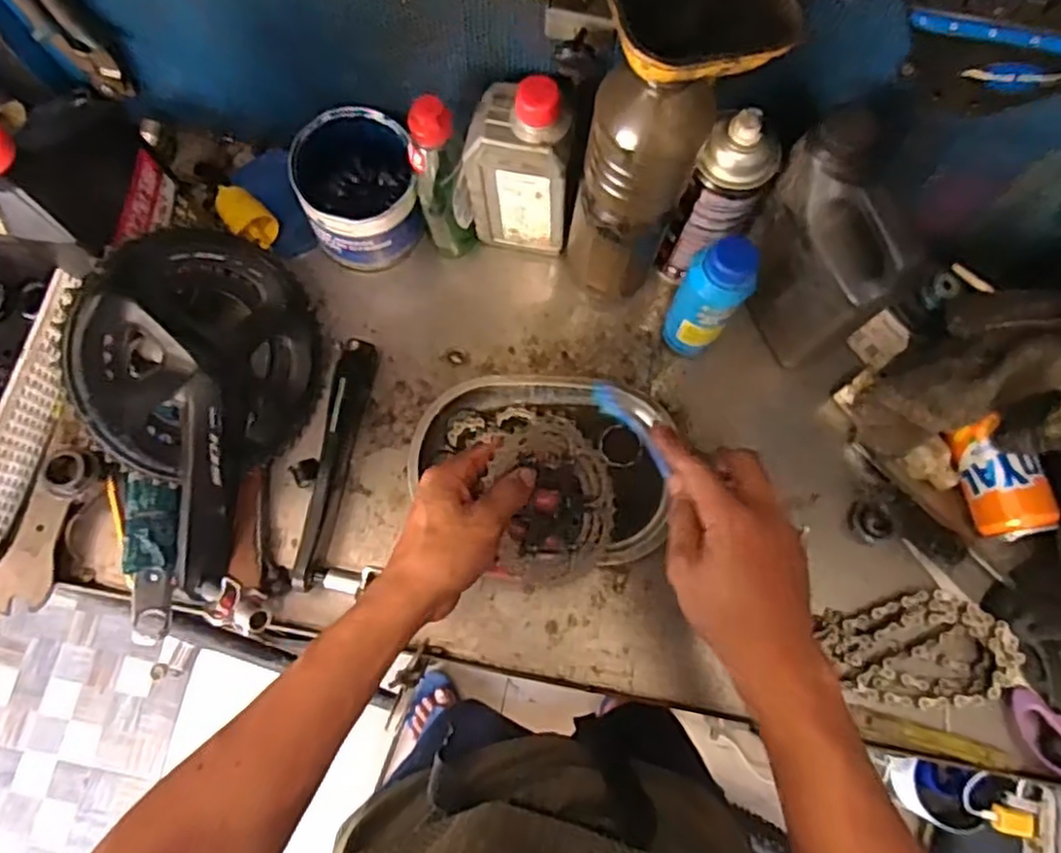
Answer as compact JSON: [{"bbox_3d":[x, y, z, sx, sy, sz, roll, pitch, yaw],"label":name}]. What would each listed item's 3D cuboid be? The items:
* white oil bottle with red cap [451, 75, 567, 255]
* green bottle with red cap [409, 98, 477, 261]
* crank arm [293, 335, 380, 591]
[{"bbox_3d":[-0.013,-0.207,0.571,0.086,0.173,0.051,7,75,2],"label":"white oil bottle with red cap"},{"bbox_3d":[-0.078,-0.194,0.588,0.049,0.168,0.049,-15,75,-4],"label":"green bottle with red cap"},{"bbox_3d":[-0.163,0.028,0.587,0.019,0.041,0.207,9,75,3],"label":"crank arm"}]

